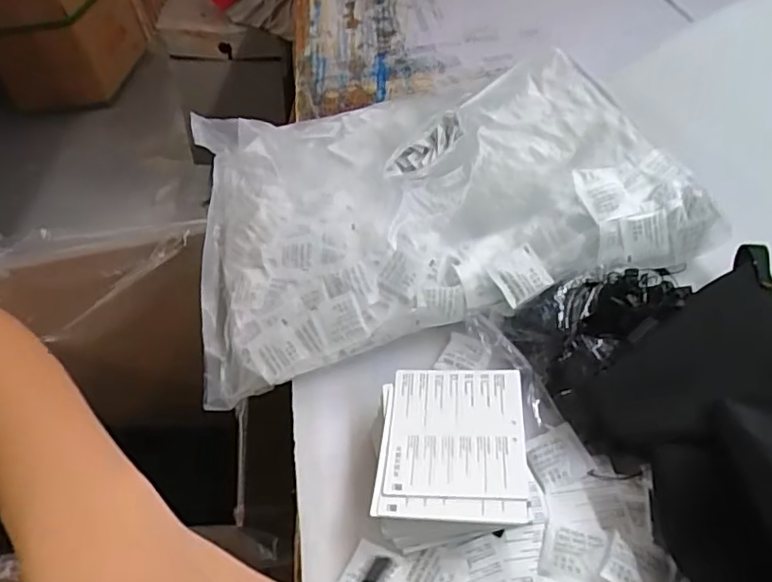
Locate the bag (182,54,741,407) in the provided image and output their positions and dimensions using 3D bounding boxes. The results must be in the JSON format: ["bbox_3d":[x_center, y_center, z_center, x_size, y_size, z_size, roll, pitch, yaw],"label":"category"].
[{"bbox_3d":[0.029,-0.110,0.600,0.458,0.070,0.361,-16,46,-5],"label":"bag"}]

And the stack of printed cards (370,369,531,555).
[{"bbox_3d":[0.045,0.111,0.412,0.098,0.040,0.119,-2,46,10],"label":"stack of printed cards"}]

